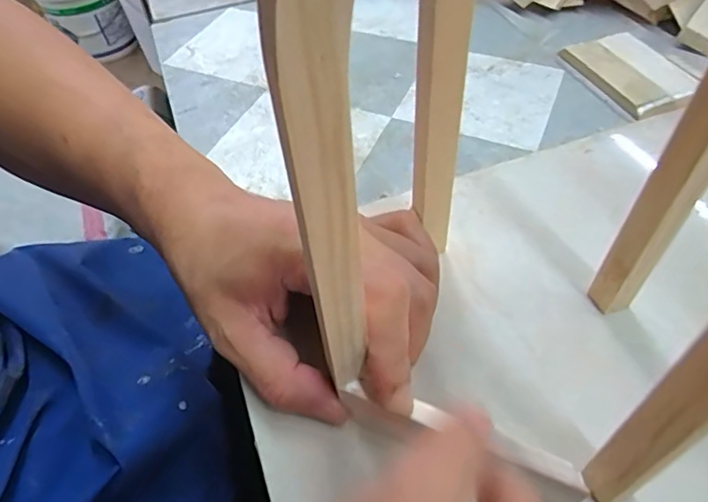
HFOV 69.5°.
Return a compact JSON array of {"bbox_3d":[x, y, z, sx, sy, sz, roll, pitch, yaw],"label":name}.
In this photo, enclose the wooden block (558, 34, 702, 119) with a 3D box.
[{"bbox_3d":[0.213,-0.136,0.388,0.066,0.009,0.095,-16,51,-10],"label":"wooden block"}]

